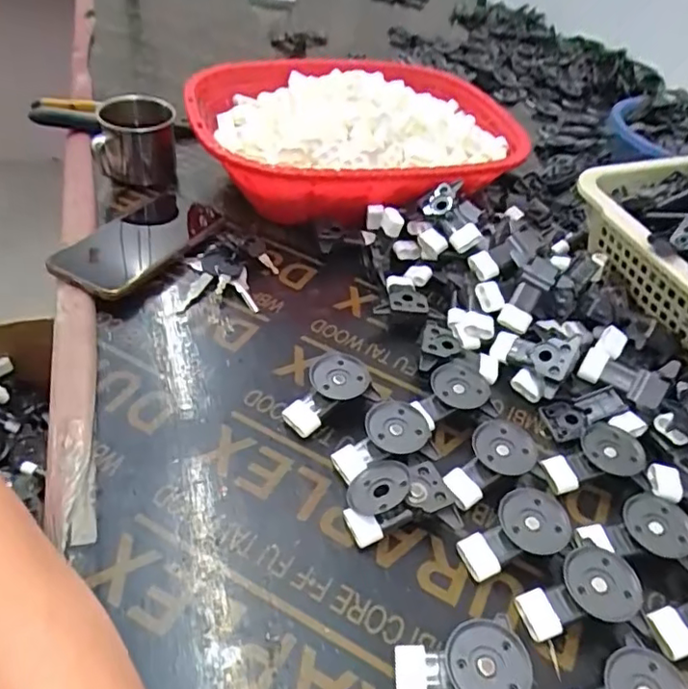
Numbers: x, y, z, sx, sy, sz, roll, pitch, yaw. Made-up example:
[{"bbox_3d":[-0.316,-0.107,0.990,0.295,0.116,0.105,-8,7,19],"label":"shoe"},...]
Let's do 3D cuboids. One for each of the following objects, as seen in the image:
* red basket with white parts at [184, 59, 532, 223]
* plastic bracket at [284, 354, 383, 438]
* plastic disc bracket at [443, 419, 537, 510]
[{"bbox_3d":[0.010,-0.241,0.674,0.340,0.111,0.297,-7,45,-17],"label":"red basket with white parts"},{"bbox_3d":[-0.014,0.035,0.439,0.066,0.027,0.045,-13,47,-23],"label":"plastic bracket"},{"bbox_3d":[0.099,0.081,0.407,0.073,0.015,0.039,-38,55,-17],"label":"plastic disc bracket"}]

